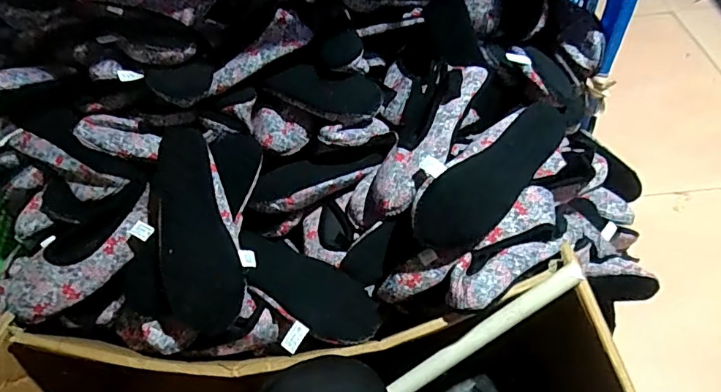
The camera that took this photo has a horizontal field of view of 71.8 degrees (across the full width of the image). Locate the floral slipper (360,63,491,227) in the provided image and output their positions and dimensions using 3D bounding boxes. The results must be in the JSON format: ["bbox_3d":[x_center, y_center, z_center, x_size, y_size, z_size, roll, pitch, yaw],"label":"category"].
[{"bbox_3d":[0.083,-0.082,0.696,0.103,0.068,0.271,23,73,20],"label":"floral slipper"}]

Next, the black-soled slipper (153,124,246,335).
[{"bbox_3d":[-0.207,0.041,0.620,0.096,0.046,0.258,-15,74,-6],"label":"black-soled slipper"}]

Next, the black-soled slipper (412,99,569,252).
[{"bbox_3d":[0.166,-0.025,0.651,0.259,0.099,0.055,-38,15,-13],"label":"black-soled slipper"}]

